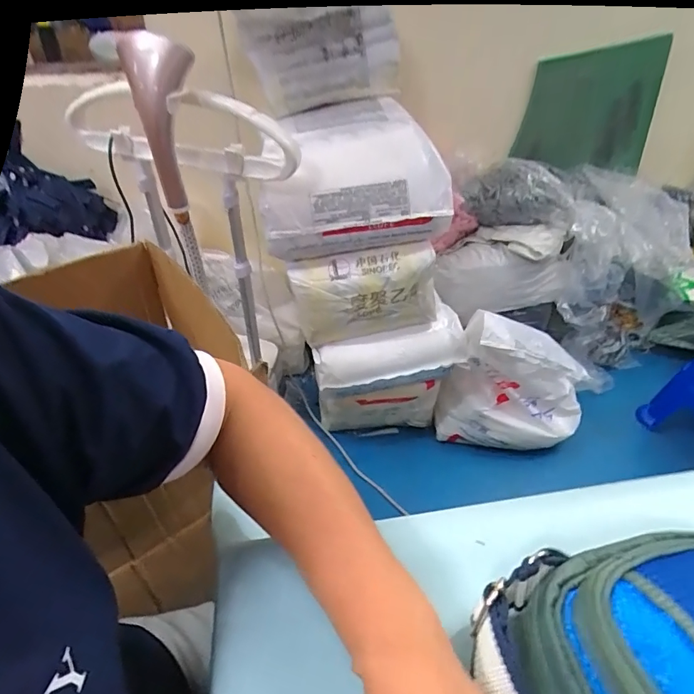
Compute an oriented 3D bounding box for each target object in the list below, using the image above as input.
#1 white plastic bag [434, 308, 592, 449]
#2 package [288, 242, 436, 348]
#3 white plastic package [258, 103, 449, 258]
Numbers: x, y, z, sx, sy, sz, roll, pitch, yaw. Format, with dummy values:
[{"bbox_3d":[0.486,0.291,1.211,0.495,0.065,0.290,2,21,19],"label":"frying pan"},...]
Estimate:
[{"bbox_3d":[0.456,0.109,1.228,0.387,0.373,0.148,4,40,3],"label":"white plastic bag"},{"bbox_3d":[0.041,-0.108,1.024,0.330,0.211,0.061,-3,40,-5],"label":"package"},{"bbox_3d":[0.008,-0.339,0.951,0.375,0.232,0.206,-8,40,-10],"label":"white plastic package"}]

